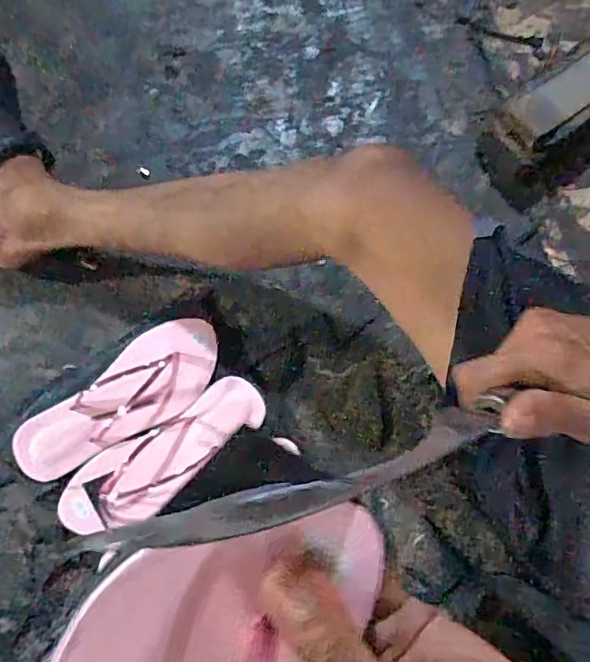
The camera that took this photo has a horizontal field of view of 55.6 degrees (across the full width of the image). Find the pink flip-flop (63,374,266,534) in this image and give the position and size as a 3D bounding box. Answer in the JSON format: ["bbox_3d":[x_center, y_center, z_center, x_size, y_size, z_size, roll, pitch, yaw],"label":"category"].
[{"bbox_3d":[-0.142,0.141,0.617,0.242,0.033,0.082,-32,77,-6],"label":"pink flip-flop"}]

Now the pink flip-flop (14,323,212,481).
[{"bbox_3d":[-0.192,0.080,0.633,0.244,0.035,0.098,-40,78,-8],"label":"pink flip-flop"}]

